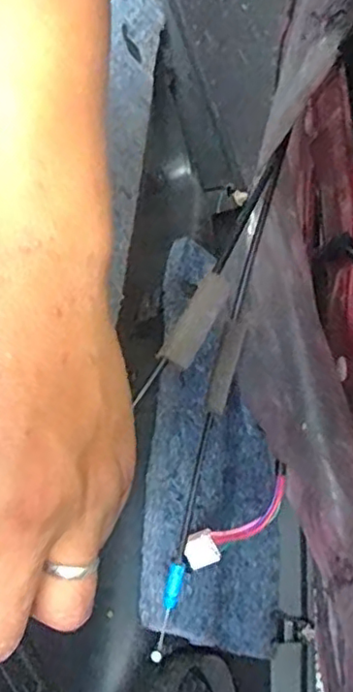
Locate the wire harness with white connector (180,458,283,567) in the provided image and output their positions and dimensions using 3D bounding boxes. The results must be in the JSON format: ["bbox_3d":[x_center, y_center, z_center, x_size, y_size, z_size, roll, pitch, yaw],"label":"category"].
[{"bbox_3d":[0.047,0.127,0.446,0.096,0.014,0.027,-37,69,-3],"label":"wire harness with white connector"}]

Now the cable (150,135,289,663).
[{"bbox_3d":[0.022,0.031,0.335,0.010,0.011,0.284,14,90,5],"label":"cable"}]

